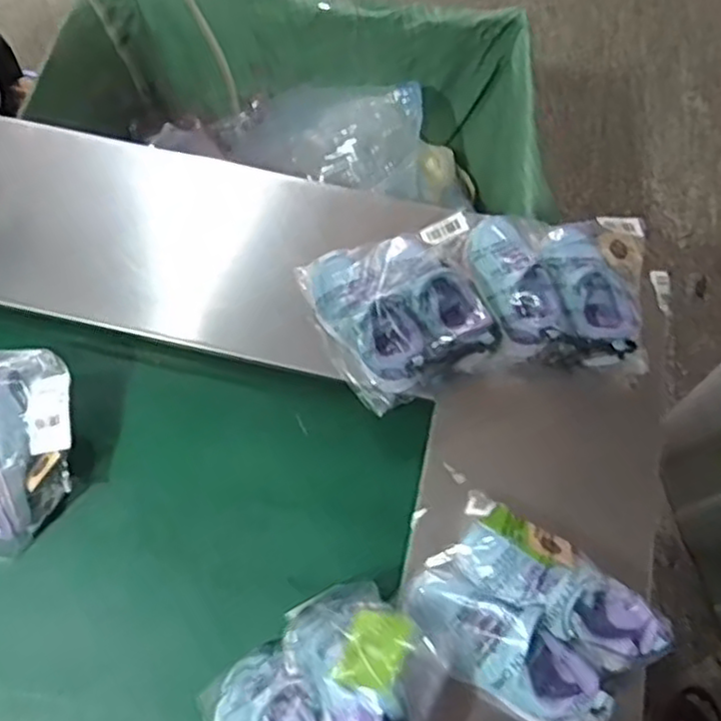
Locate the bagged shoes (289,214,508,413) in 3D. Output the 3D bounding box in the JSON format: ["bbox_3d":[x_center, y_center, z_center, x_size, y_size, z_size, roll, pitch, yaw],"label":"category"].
[{"bbox_3d":[0.052,-0.059,0.761,0.186,0.073,0.182,-16,71,-8],"label":"bagged shoes"}]

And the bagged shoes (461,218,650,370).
[{"bbox_3d":[0.218,-0.086,0.768,0.192,0.062,0.171,4,69,0],"label":"bagged shoes"}]

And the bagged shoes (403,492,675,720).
[{"bbox_3d":[0.161,0.240,0.648,0.216,0.085,0.169,35,72,11],"label":"bagged shoes"}]

